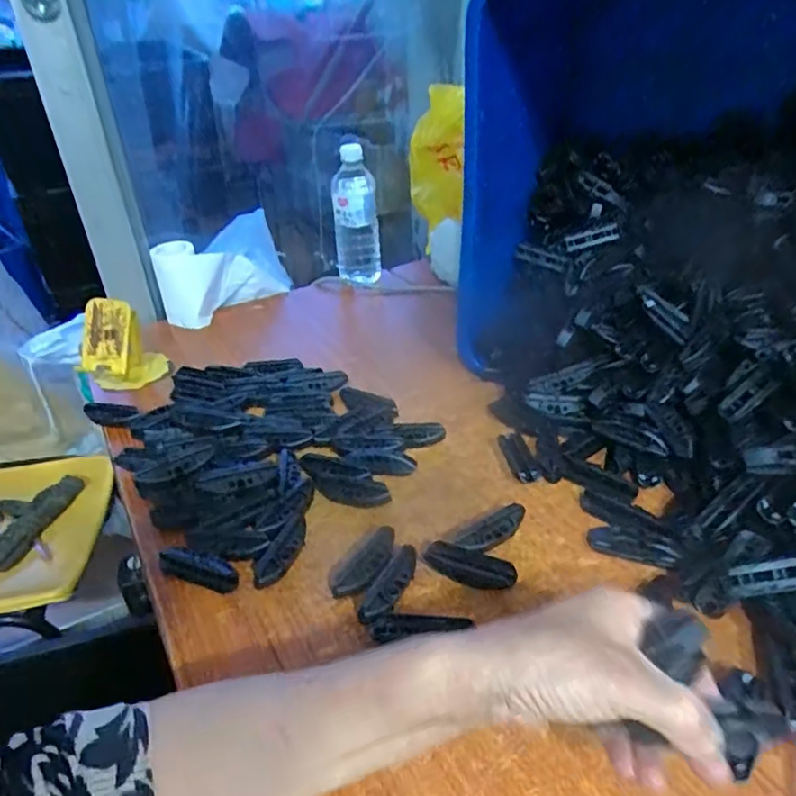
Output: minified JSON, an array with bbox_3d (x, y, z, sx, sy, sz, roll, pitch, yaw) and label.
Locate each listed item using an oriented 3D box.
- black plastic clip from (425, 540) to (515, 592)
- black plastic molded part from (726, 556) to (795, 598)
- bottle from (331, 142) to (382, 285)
[{"bbox_3d":[0.055,0.130,0.451,0.070,0.017,0.023,15,37,24],"label":"black plastic clip"},{"bbox_3d":[0.262,0.122,0.403,0.067,0.021,0.014,-12,-12,9],"label":"black plastic molded part"},{"bbox_3d":[-0.065,-0.276,0.917,0.069,0.205,0.077,-5,34,-5],"label":"bottle"}]

